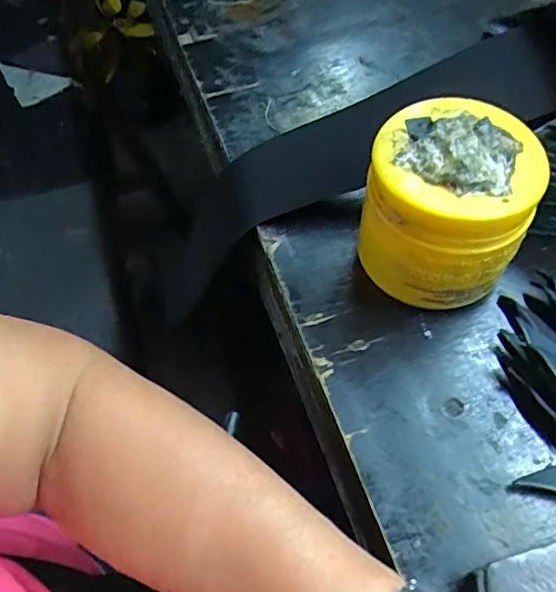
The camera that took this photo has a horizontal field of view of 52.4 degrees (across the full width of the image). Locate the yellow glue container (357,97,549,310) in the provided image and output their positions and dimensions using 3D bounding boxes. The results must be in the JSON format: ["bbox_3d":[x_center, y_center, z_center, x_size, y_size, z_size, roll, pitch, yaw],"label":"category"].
[{"bbox_3d":[0.098,-0.051,0.328,0.089,0.085,0.082,16,60,13],"label":"yellow glue container"}]

